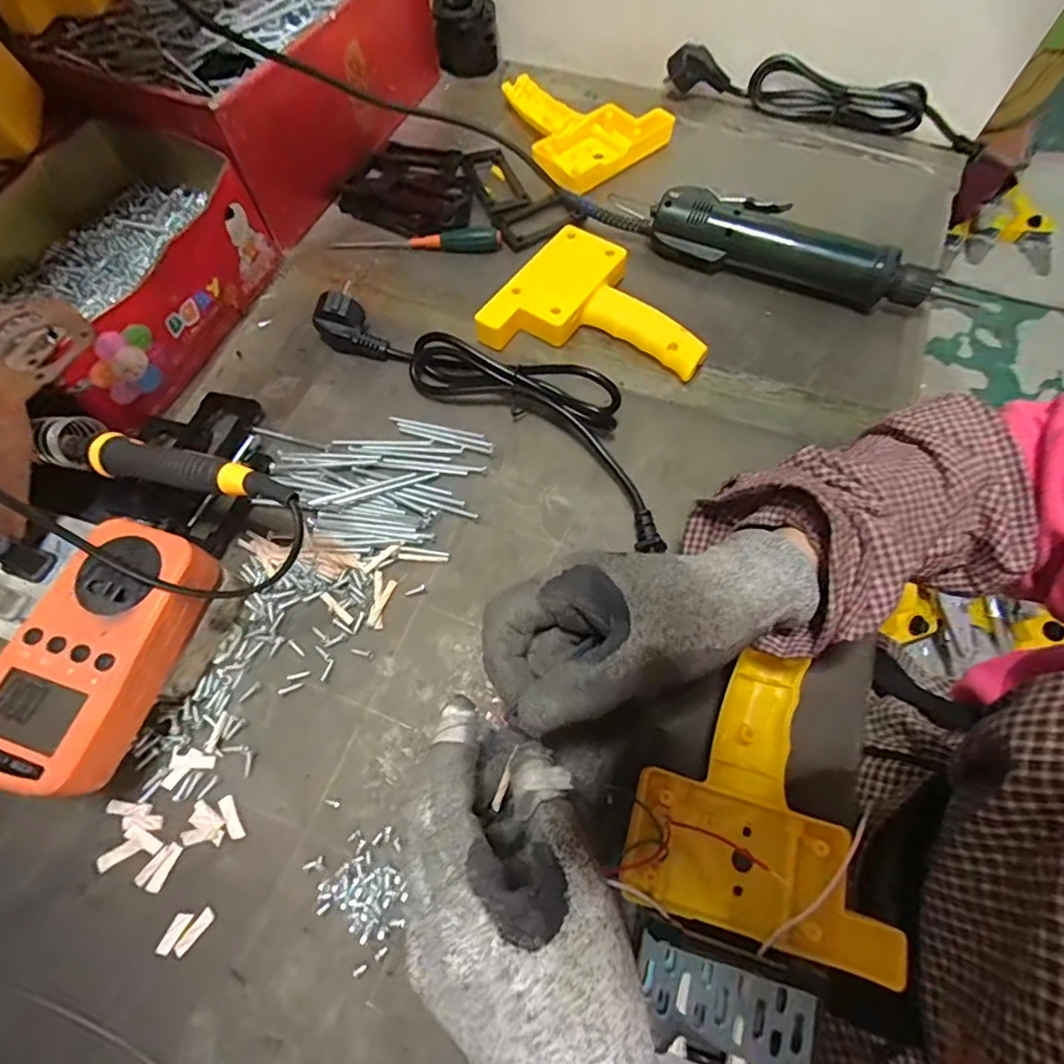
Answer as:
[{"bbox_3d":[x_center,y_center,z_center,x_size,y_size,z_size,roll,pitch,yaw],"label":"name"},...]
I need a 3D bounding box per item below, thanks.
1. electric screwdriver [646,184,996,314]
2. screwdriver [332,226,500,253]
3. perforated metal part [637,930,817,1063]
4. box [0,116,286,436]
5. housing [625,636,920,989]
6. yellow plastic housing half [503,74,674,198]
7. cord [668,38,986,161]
[{"bbox_3d":[0.209,-0.224,0.442,0.228,0.039,0.047,20,67,9],"label":"electric screwdriver"},{"bbox_3d":[-0.098,-0.248,0.469,0.143,0.014,0.020,0,66,0],"label":"screwdriver"},{"bbox_3d":[0.082,0.208,0.240,0.072,0.009,0.038,15,67,7],"label":"perforated metal part"},{"bbox_3d":[-0.308,-0.189,0.409,0.160,0.078,0.206,23,68,10],"label":"box"},{"bbox_3d":[0.118,0.134,0.287,0.122,0.031,0.129,13,66,6],"label":"housing"},{"bbox_3d":[0.027,-0.380,0.518,0.159,0.027,0.132,42,72,17],"label":"yellow plastic housing half"},{"bbox_3d":[0.277,-0.418,0.535,0.295,0.056,0.032,21,67,10],"label":"cord"}]

